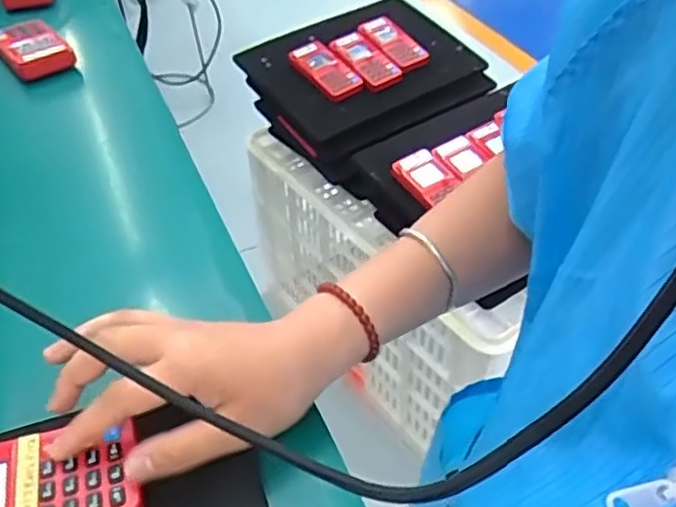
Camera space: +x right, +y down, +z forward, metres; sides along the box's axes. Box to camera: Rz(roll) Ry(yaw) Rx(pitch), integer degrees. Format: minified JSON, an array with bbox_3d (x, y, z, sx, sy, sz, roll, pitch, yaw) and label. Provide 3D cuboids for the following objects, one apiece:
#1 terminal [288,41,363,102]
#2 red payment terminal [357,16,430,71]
[{"bbox_3d":[-0.022,-0.286,1.067,0.062,0.012,0.117,-37,73,-22],"label":"terminal"},{"bbox_3d":[0.089,-0.343,1.110,0.061,0.011,0.120,-36,71,-29],"label":"red payment terminal"}]

